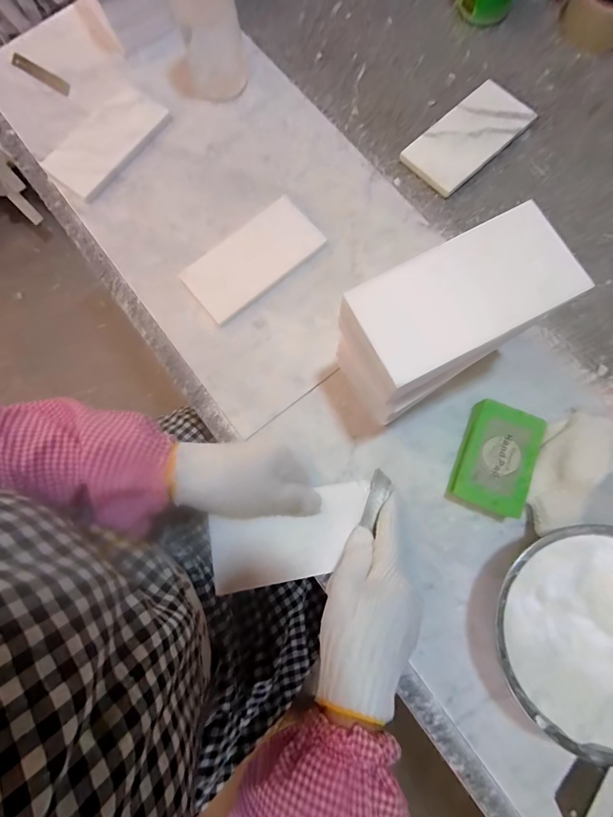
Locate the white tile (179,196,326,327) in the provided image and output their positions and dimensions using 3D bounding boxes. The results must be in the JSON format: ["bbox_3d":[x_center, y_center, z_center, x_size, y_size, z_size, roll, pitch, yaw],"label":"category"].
[{"bbox_3d":[-0.056,-0.158,0.396,0.144,0.011,0.071,-39,80,-8],"label":"white tile"}]

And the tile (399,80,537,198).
[{"bbox_3d":[0.184,-0.309,0.425,0.146,0.013,0.072,-42,81,-8],"label":"tile"}]

